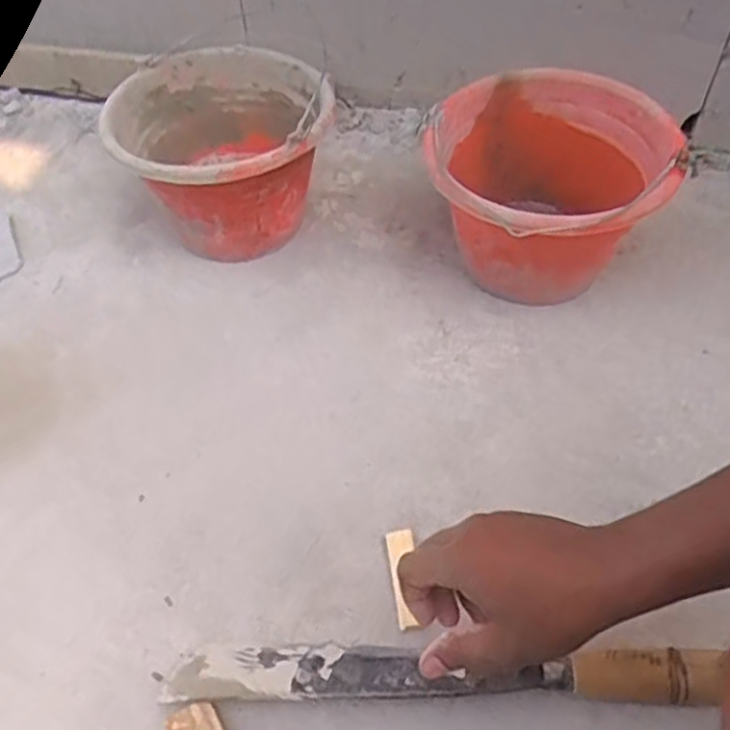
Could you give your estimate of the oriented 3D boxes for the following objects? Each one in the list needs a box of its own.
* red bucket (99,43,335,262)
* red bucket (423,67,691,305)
[{"bbox_3d":[-0.157,-0.233,0.800,0.226,0.161,0.229,0,52,0],"label":"red bucket"},{"bbox_3d":[0.184,-0.167,0.746,0.233,0.196,0.226,0,52,0],"label":"red bucket"}]

